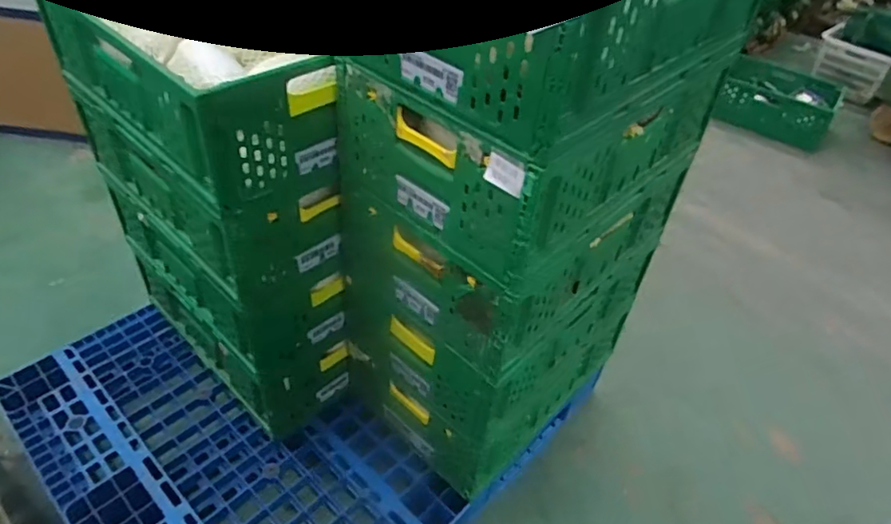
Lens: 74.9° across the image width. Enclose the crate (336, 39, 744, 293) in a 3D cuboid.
[{"bbox_3d":[0.159,-0.251,0.995,0.375,0.226,0.547,35,49,28],"label":"crate"}]

